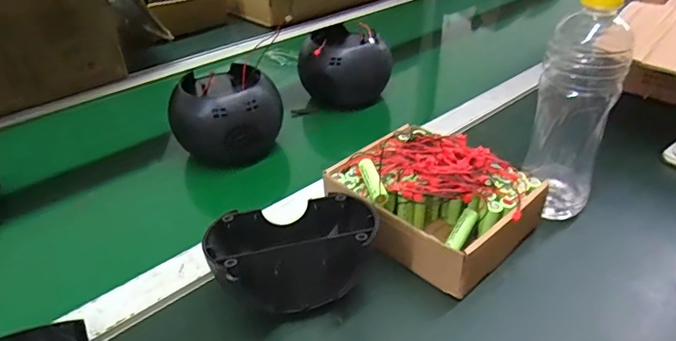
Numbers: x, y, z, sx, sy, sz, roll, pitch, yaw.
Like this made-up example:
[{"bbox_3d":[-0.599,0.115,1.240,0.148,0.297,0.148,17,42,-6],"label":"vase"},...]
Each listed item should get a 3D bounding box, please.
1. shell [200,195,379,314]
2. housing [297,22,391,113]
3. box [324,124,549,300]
[{"bbox_3d":[-0.032,0.072,0.388,0.133,0.073,0.098,-12,37,-15],"label":"shell"},{"bbox_3d":[0.003,-0.153,0.693,0.111,0.095,0.108,-1,35,1],"label":"housing"},{"bbox_3d":[0.089,0.019,0.452,0.158,0.072,0.134,28,45,35],"label":"box"}]

